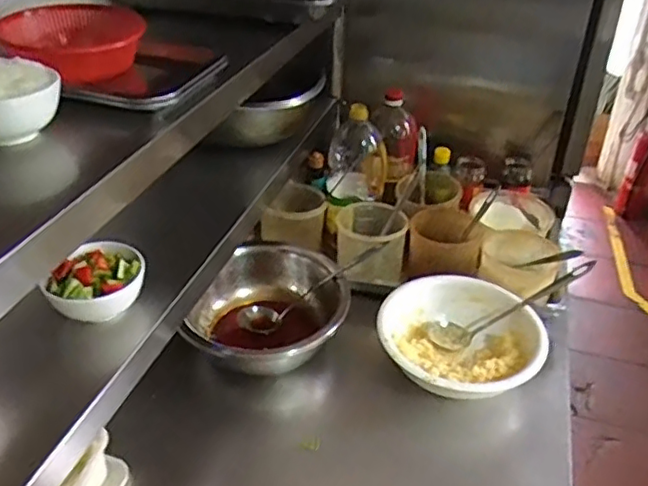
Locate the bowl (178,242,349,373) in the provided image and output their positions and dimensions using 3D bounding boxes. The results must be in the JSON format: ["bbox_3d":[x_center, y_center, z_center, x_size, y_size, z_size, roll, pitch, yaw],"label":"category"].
[{"bbox_3d":[-0.091,0.116,1.005,0.234,0.121,0.231,0,35,0],"label":"bowl"}]

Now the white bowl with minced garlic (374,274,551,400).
[{"bbox_3d":[0.209,0.144,0.962,0.254,0.078,0.229,8,35,11],"label":"white bowl with minced garlic"}]

